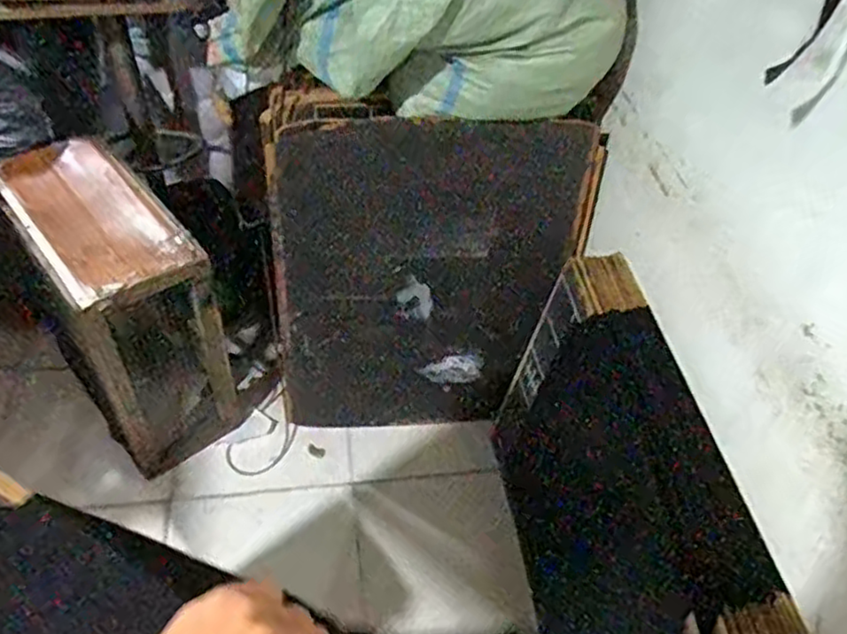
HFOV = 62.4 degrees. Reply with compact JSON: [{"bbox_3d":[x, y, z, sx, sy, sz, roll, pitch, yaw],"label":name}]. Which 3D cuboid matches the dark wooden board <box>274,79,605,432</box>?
[{"bbox_3d":[0.003,-0.063,1.504,0.646,0.787,0.069,0,33,-10],"label":"dark wooden board"}]

